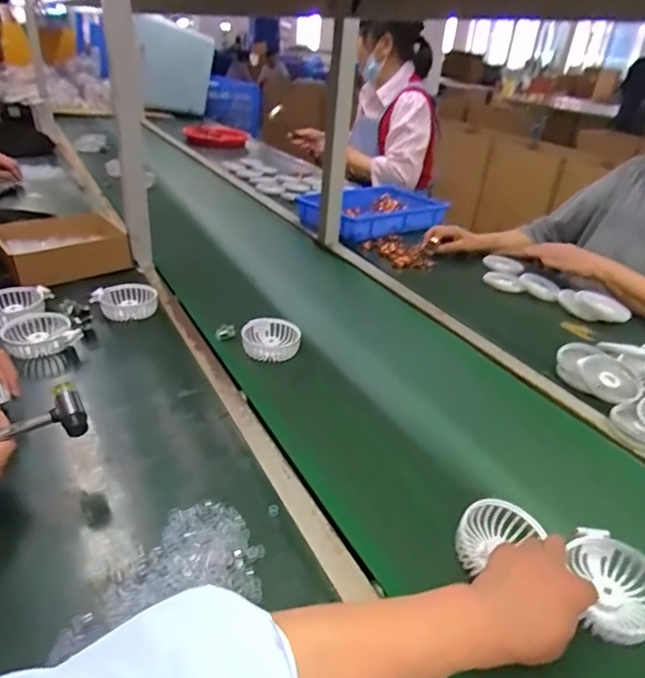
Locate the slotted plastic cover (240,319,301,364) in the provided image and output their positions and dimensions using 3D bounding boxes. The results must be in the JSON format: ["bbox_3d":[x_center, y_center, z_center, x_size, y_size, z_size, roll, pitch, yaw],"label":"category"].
[{"bbox_3d":[-0.085,0.004,0.817,0.096,0.040,0.083,2,30,-6],"label":"slotted plastic cover"}]

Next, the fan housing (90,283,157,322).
[{"bbox_3d":[-0.329,-0.061,0.863,0.097,0.034,0.080,21,33,26],"label":"fan housing"}]

